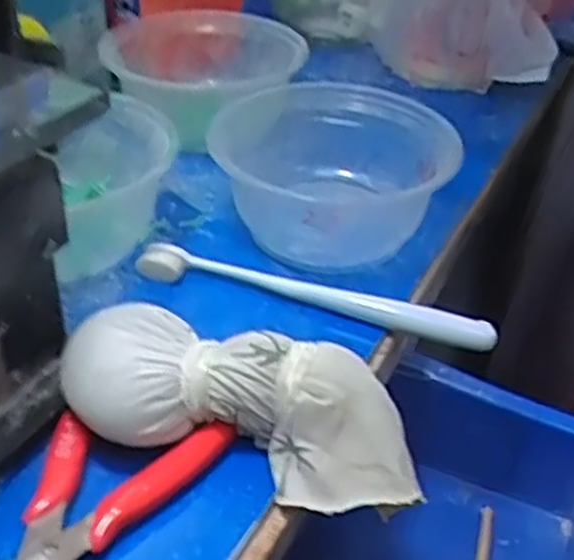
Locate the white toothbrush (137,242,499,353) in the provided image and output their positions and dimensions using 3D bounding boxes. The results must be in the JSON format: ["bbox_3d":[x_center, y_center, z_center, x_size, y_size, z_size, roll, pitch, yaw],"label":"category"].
[{"bbox_3d":[0.013,0.009,0.398,0.183,0.021,0.016,12,38,11],"label":"white toothbrush"}]

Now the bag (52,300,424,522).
[{"bbox_3d":[-0.017,0.050,0.315,0.142,0.047,0.056,8,37,6],"label":"bag"}]

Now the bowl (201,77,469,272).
[{"bbox_3d":[0.029,-0.061,0.452,0.123,0.070,0.106,10,38,9],"label":"bowl"}]

